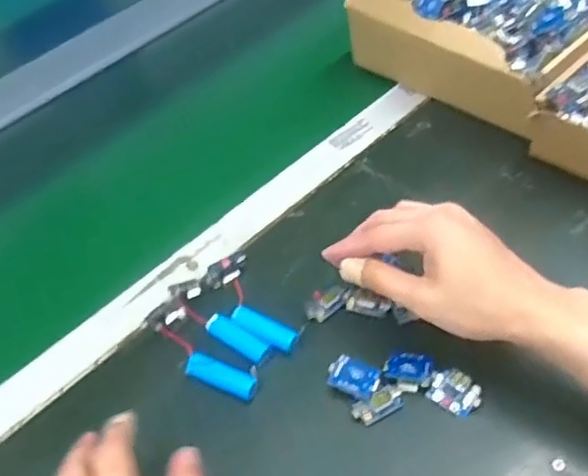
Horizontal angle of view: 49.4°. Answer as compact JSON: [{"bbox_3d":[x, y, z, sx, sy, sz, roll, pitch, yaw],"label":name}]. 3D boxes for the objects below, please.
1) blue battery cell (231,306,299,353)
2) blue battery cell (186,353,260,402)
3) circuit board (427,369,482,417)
[{"bbox_3d":[-0.021,0.064,0.448,0.050,0.014,0.015,24,58,27],"label":"blue battery cell"},{"bbox_3d":[-0.048,0.094,0.432,0.051,0.012,0.017,15,54,22],"label":"blue battery cell"},{"bbox_3d":[0.101,0.096,0.401,0.030,0.004,0.025,28,77,32],"label":"circuit board"}]

